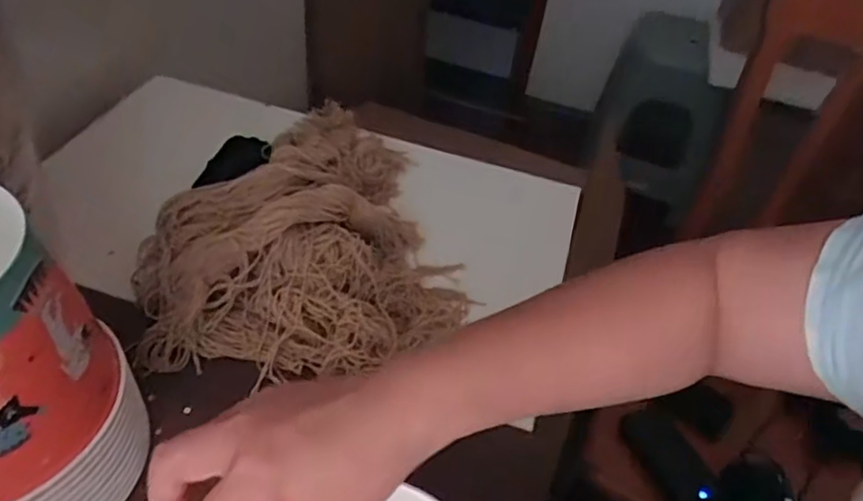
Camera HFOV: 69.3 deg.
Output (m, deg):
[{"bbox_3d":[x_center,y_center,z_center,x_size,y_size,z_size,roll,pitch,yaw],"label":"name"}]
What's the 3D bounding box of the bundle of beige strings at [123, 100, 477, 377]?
[{"bbox_3d":[-0.109,-0.028,0.597,0.289,0.078,0.294,6,45,-4],"label":"bundle of beige strings"}]

